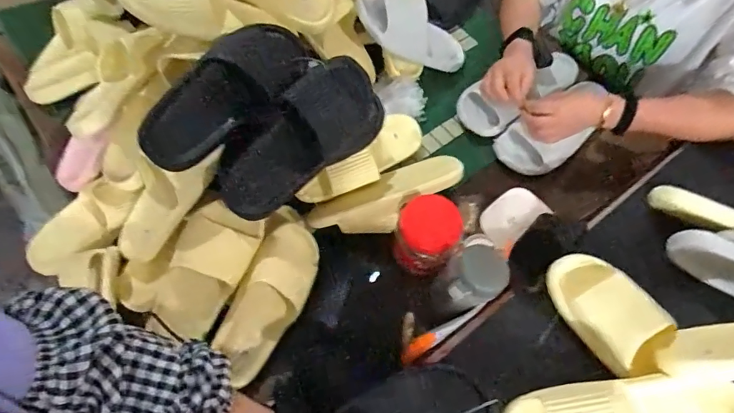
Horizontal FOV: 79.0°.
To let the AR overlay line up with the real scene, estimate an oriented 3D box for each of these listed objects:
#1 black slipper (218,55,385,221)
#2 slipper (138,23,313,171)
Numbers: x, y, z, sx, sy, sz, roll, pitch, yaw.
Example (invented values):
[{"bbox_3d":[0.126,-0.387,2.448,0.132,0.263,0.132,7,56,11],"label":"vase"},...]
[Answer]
[{"bbox_3d":[-0.108,-0.106,0.672,0.267,0.080,0.135,-36,114,-12],"label":"black slipper"},{"bbox_3d":[-0.203,-0.160,0.629,0.258,0.075,0.105,-45,103,-16],"label":"slipper"}]

